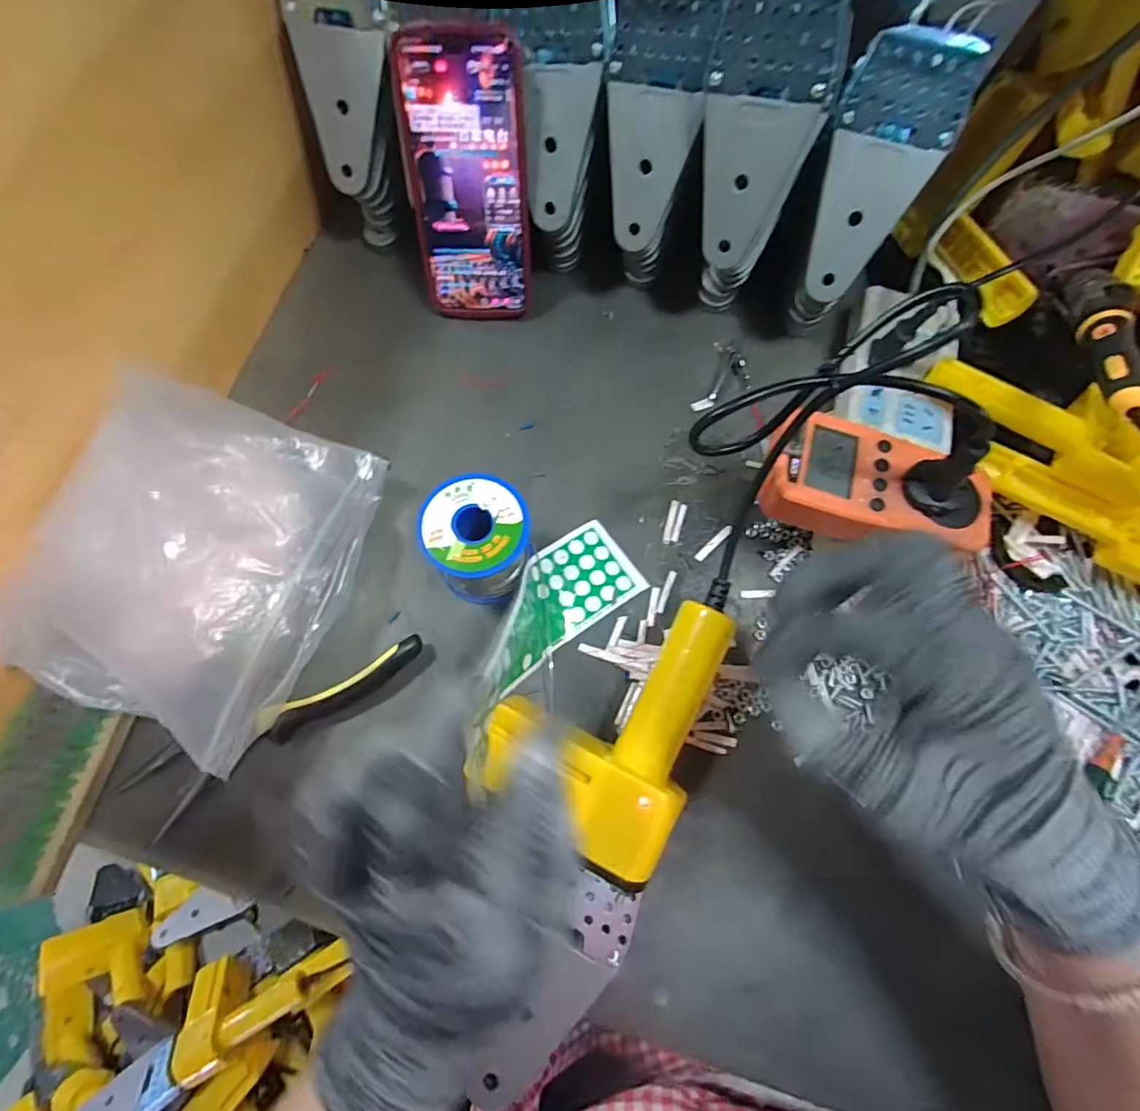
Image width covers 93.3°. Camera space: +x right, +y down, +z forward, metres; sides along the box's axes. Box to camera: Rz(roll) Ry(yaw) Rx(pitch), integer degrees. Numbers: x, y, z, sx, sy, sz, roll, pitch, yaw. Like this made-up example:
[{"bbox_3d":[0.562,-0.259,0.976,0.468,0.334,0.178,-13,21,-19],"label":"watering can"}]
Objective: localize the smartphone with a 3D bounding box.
[{"bbox_3d":[-0.072,-0.261,0.387,0.084,0.170,0.012,-1,43,-2],"label":"smartphone"}]

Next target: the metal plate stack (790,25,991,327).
[{"bbox_3d":[0.199,-0.241,0.370,0.074,0.168,0.061,15,43,3],"label":"metal plate stack"}]

